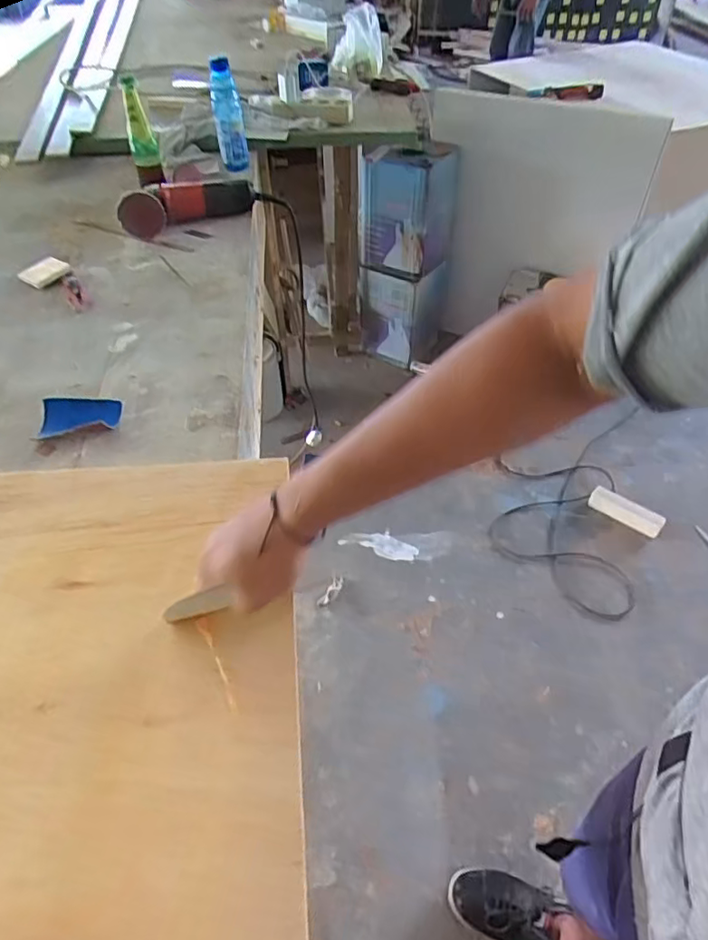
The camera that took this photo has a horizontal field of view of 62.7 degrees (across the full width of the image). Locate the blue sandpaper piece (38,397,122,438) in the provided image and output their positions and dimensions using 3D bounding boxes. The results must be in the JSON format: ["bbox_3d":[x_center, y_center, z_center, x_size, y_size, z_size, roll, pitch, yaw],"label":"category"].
[{"bbox_3d":[-0.365,-0.073,0.774,0.102,0.020,0.061,-5,45,-6],"label":"blue sandpaper piece"}]

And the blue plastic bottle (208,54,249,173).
[{"bbox_3d":[-0.284,-0.804,1.316,0.068,0.212,0.068,-5,45,-6],"label":"blue plastic bottle"}]

